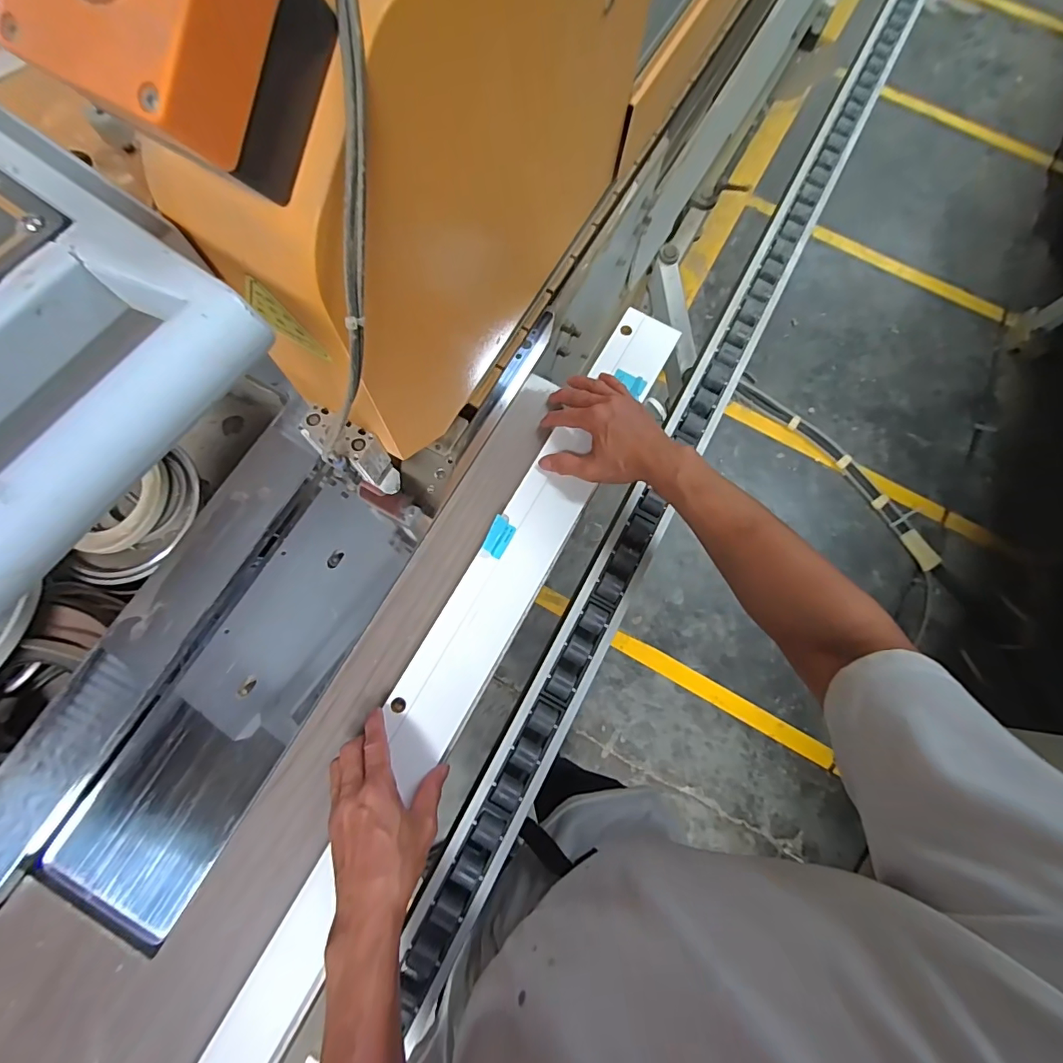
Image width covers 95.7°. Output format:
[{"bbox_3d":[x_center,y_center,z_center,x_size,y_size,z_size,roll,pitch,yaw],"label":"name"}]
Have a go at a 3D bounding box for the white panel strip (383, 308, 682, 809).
[{"bbox_3d":[0.011,-0.018,0.526,0.075,0.022,0.563,28,76,7],"label":"white panel strip"}]

